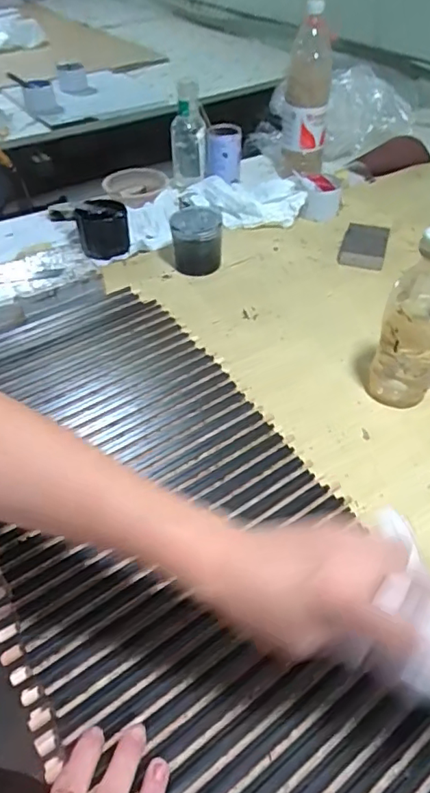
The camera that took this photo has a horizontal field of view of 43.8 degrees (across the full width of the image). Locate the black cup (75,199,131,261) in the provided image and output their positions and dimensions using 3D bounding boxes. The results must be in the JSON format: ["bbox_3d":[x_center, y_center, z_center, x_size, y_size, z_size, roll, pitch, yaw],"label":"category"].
[{"bbox_3d":[-0.193,-0.297,0.912,0.083,0.068,0.091,-10,46,-8],"label":"black cup"}]

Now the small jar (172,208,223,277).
[{"bbox_3d":[-0.028,-0.246,0.851,0.079,0.079,0.087,-4,46,-3],"label":"small jar"}]

